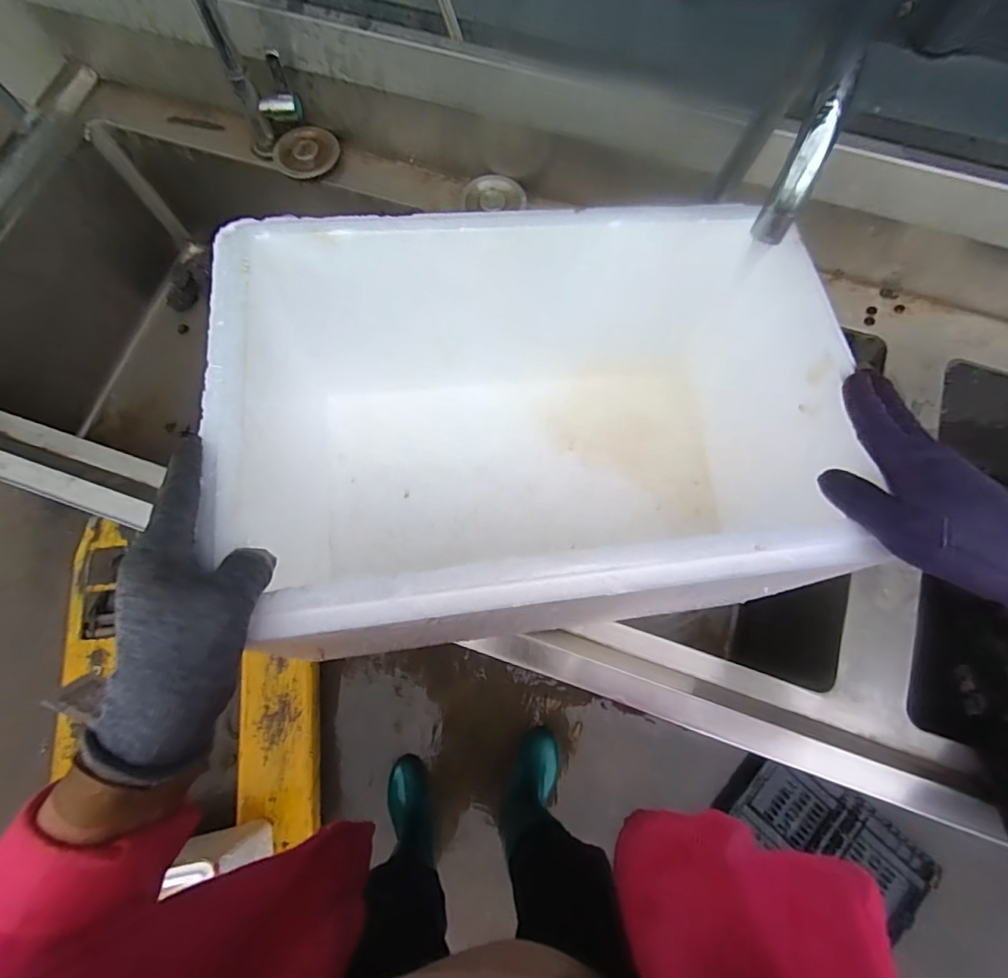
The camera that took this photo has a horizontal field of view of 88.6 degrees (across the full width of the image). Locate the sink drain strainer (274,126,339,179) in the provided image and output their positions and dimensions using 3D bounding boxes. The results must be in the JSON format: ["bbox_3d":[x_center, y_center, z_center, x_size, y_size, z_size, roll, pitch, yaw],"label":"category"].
[{"bbox_3d":[-0.258,-0.441,0.678,0.081,0.018,0.071,-31,76,-6],"label":"sink drain strainer"}]

